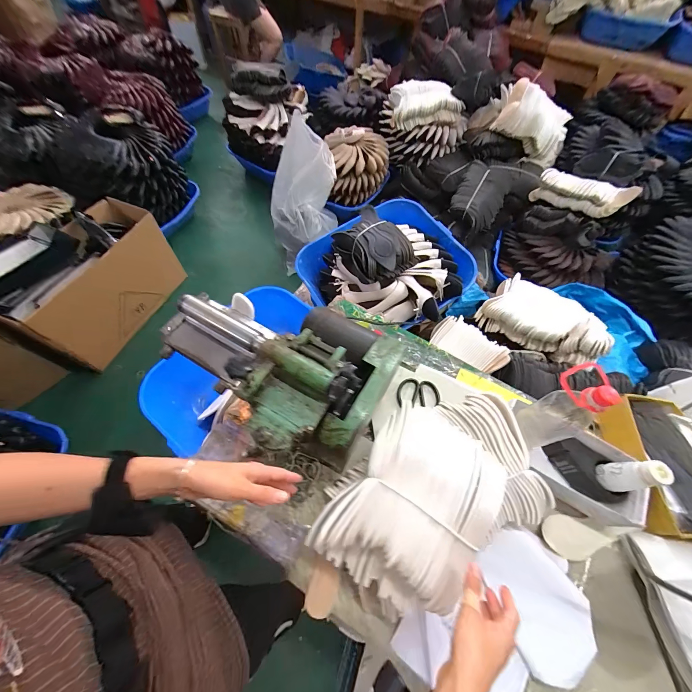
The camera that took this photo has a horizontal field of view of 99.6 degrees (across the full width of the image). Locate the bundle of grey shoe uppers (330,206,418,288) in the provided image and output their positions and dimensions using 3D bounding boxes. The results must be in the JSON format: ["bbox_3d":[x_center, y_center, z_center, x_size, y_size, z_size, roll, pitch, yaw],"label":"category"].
[{"bbox_3d":[0.094,-0.332,1.001,0.183,0.144,0.271,-25,65,-15],"label":"bundle of grey shoe uppers"}]

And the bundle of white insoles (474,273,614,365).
[{"bbox_3d":[0.705,-0.105,1.043,0.388,0.133,0.249,34,65,16],"label":"bundle of white insoles"}]

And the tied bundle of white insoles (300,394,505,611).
[{"bbox_3d":[0.111,0.248,0.467,0.209,0.096,0.280,35,65,16],"label":"tied bundle of white insoles"}]

